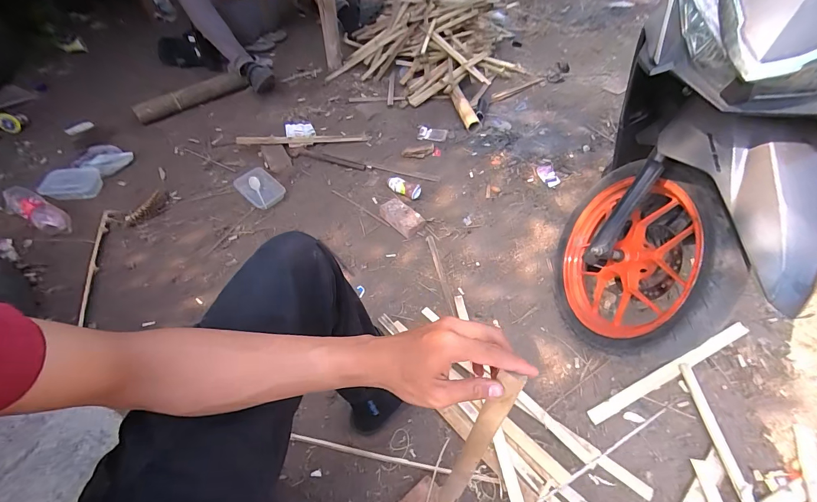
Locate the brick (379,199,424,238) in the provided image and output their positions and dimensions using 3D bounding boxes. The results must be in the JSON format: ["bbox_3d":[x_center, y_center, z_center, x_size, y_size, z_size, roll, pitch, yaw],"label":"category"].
[{"bbox_3d":[-0.026,-0.120,1.198,0.093,0.046,0.174,-29,56,-23],"label":"brick"}]

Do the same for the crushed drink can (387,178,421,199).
[{"bbox_3d":[-0.021,-0.224,1.278,0.138,0.056,0.045,21,53,16],"label":"crushed drink can"}]

